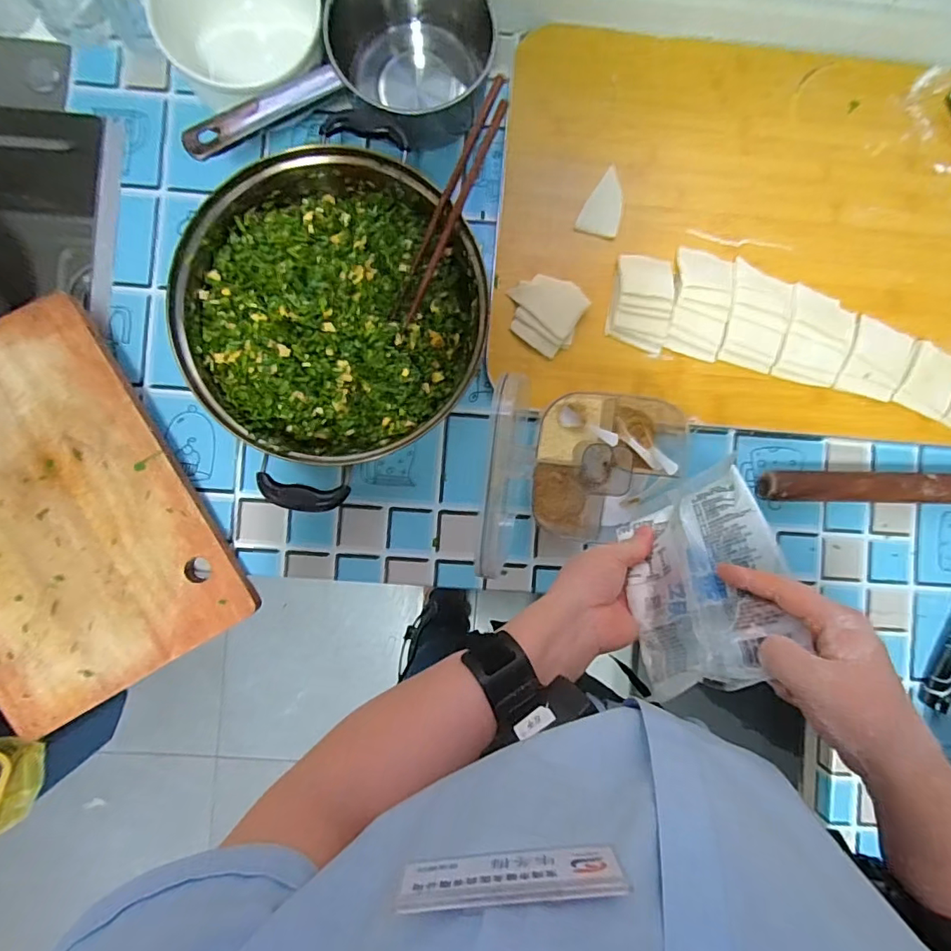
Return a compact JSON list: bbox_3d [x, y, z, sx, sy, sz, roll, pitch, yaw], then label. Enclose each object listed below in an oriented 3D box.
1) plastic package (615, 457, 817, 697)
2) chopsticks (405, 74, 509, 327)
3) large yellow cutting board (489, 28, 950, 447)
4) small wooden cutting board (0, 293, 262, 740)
[{"bbox_3d":[0.160,0.071,0.364,0.015,0.107,0.149,31,44,-34],"label":"plastic package"},{"bbox_3d":[-0.023,-0.231,0.444,0.023,0.013,0.197,28,117,-3],"label":"chopsticks"},{"bbox_3d":[0.314,-0.237,0.521,0.572,0.027,0.374,6,90,-3],"label":"large yellow cutting board"},{"bbox_3d":[-0.410,0.040,0.488,0.252,0.021,0.355,-30,92,-2],"label":"small wooden cutting board"}]

